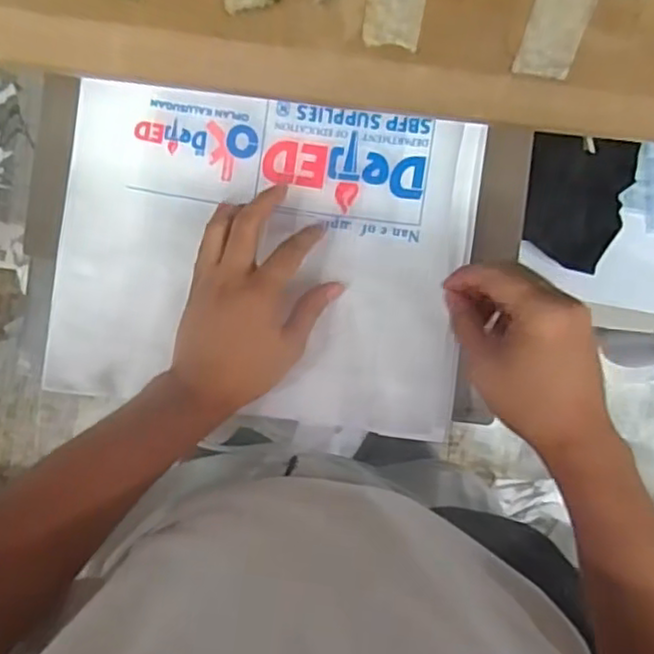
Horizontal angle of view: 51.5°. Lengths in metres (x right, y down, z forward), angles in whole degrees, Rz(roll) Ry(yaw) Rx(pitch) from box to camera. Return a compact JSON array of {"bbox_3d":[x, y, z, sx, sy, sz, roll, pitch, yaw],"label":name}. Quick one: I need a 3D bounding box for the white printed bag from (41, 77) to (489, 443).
[{"bbox_3d":[-0.045,-0.053,0.494,0.293,0.035,0.231,7,87,-1],"label":"white printed bag"}]

